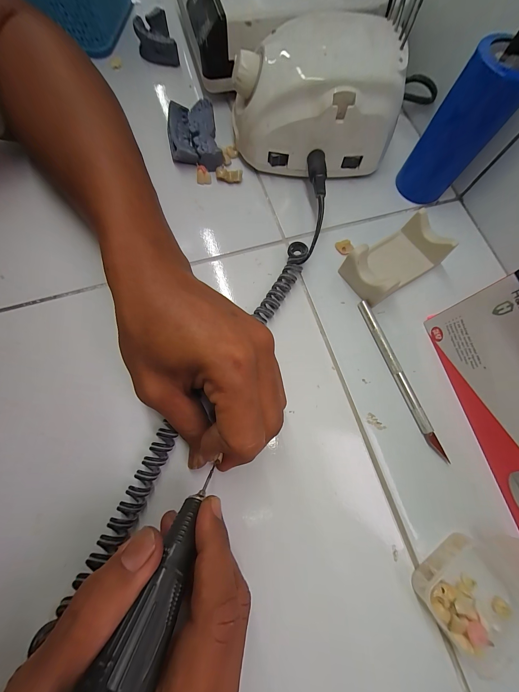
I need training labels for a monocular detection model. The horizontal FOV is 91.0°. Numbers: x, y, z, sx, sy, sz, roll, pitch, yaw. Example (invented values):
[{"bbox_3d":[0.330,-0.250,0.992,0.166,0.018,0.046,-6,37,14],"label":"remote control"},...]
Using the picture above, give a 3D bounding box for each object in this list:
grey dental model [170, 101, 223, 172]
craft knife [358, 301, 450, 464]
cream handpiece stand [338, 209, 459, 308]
[{"bbox_3d":[-0.064,-0.201,0.250,0.047,0.029,0.060,-12,75,-7],"label":"grey dental model"},{"bbox_3d":[0.114,0.023,0.209,0.009,0.008,0.134,-18,76,-8],"label":"craft knife"},{"bbox_3d":[0.116,-0.075,0.224,0.083,0.035,0.047,-33,79,-12],"label":"cream handpiece stand"}]

